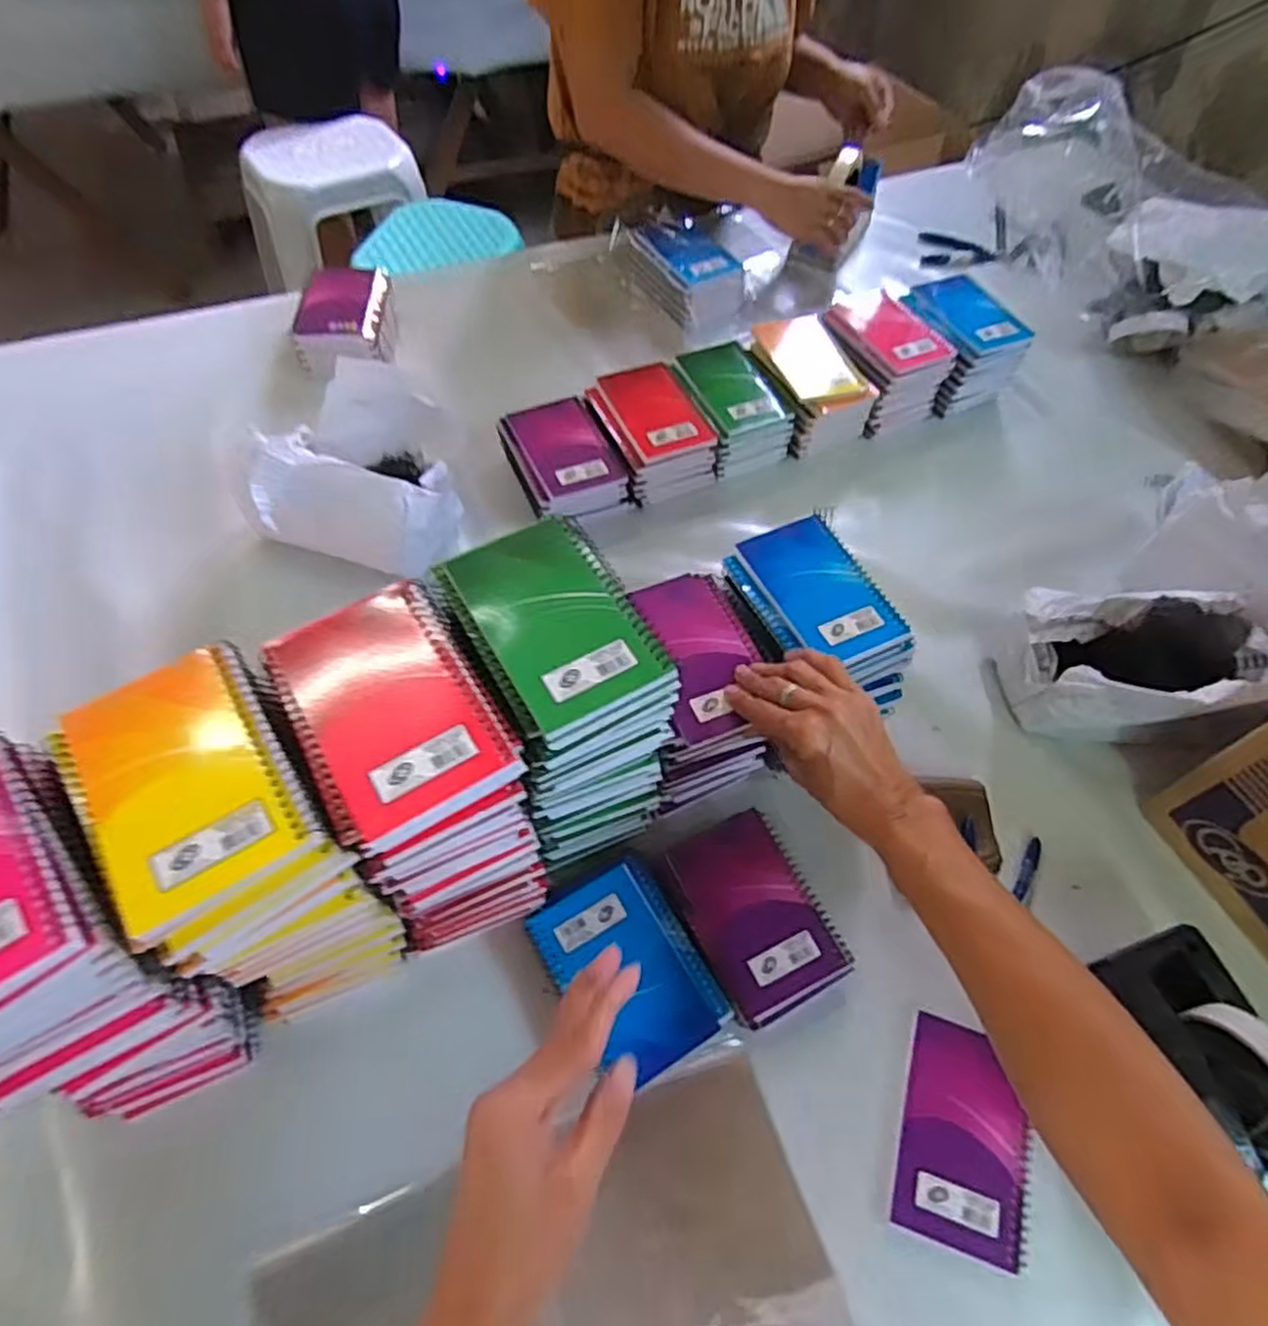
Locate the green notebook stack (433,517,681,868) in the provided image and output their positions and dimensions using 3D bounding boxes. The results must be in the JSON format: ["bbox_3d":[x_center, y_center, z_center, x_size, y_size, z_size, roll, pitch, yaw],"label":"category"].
[{"bbox_3d":[-0.049,0.034,0.507,0.095,0.213,0.130,-24,62,-18],"label":"green notebook stack"}]

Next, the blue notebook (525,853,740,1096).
[{"bbox_3d":[-0.004,0.210,0.520,0.096,0.012,0.132,-26,63,-19],"label":"blue notebook"}]

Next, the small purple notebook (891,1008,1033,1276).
[{"bbox_3d":[0.218,0.310,0.493,0.080,0.004,0.127,16,58,7],"label":"small purple notebook"}]

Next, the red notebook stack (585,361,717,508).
[{"bbox_3d":[0.014,-0.241,0.800,0.102,0.074,0.132,-21,61,-16],"label":"red notebook stack"}]

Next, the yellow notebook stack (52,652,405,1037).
[{"bbox_3d":[-0.222,0.119,0.450,0.101,0.233,0.129,-30,64,-21],"label":"yellow notebook stack"}]

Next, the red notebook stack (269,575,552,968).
[{"bbox_3d":[-0.128,0.083,0.480,0.102,0.231,0.133,-20,61,-16],"label":"red notebook stack"}]

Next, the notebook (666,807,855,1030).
[{"bbox_3d":[0.087,0.186,0.553,0.091,0.029,0.131,-23,61,-16],"label":"notebook"}]

